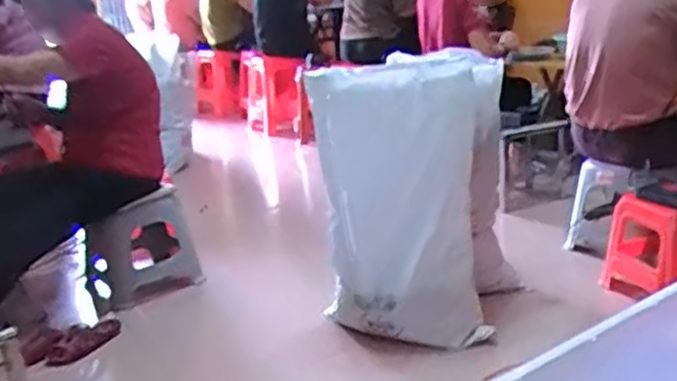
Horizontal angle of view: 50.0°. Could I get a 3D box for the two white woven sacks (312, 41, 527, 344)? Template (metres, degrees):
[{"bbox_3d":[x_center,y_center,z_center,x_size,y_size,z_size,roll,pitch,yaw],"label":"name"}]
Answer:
[{"bbox_3d":[0.196,0.009,1.928,0.503,0.659,0.412,-2,17,9],"label":"two white woven sacks"}]

